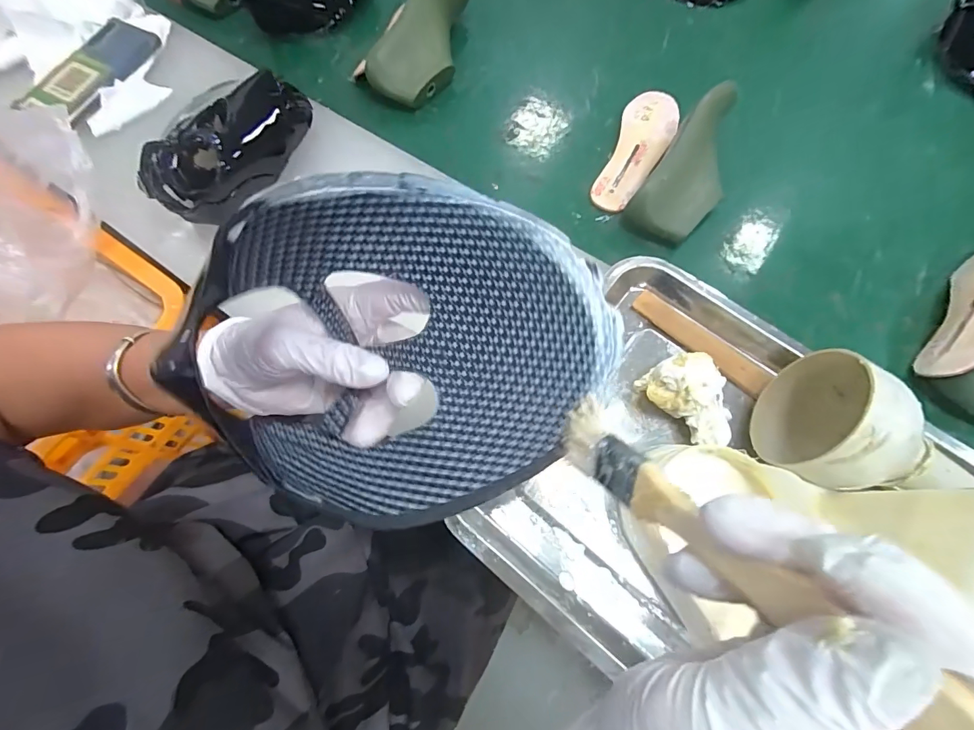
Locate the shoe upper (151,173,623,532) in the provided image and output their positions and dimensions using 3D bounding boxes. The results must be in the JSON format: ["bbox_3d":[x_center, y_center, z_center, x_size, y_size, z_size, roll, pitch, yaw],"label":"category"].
[{"bbox_3d":[-0.040,-0.005,0.196,0.182,0.057,0.156,-20,93,5],"label":"shoe upper"}]

